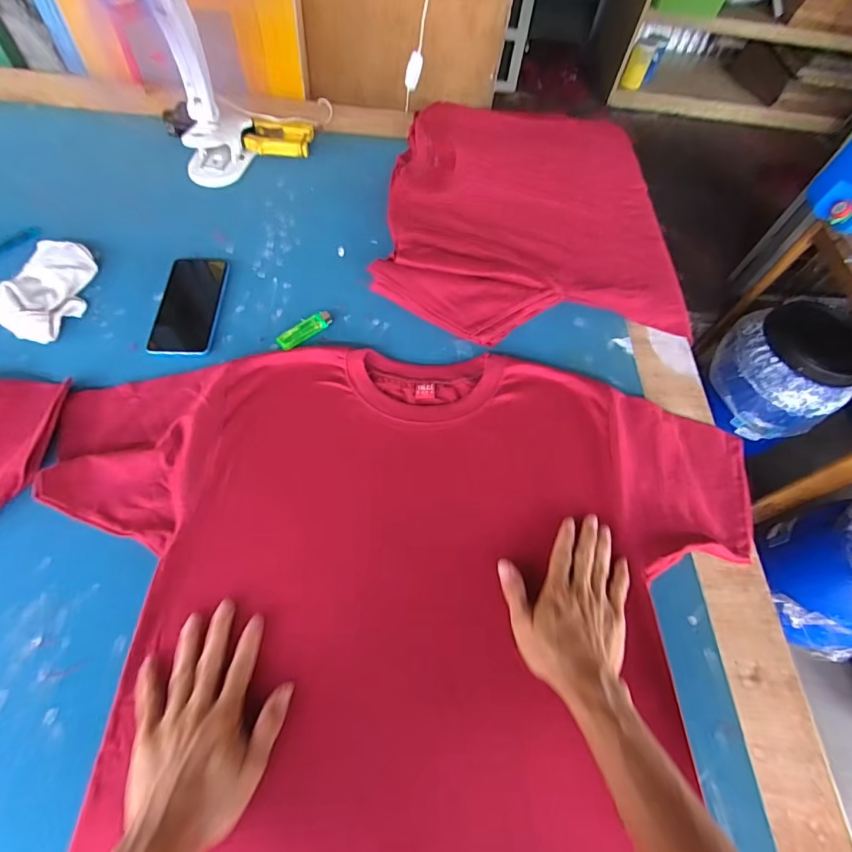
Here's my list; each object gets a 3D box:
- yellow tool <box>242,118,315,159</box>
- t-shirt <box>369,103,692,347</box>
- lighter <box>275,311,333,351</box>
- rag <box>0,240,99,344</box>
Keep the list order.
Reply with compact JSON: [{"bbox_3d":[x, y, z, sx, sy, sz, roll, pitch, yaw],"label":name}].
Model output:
[{"bbox_3d":[-0.248,-0.487,0.789,0.109,0.035,0.058,0,60,-6],"label":"yellow tool"},{"bbox_3d":[0.168,-0.370,0.768,0.464,0.050,0.566,5,59,-6],"label":"t-shirt"},{"bbox_3d":[-0.162,-0.128,0.617,0.078,0.012,0.021,-37,70,-23],"label":"lighter"},{"bbox_3d":[-0.490,-0.182,0.599,0.081,0.033,0.158,6,60,-3],"label":"rag"}]

